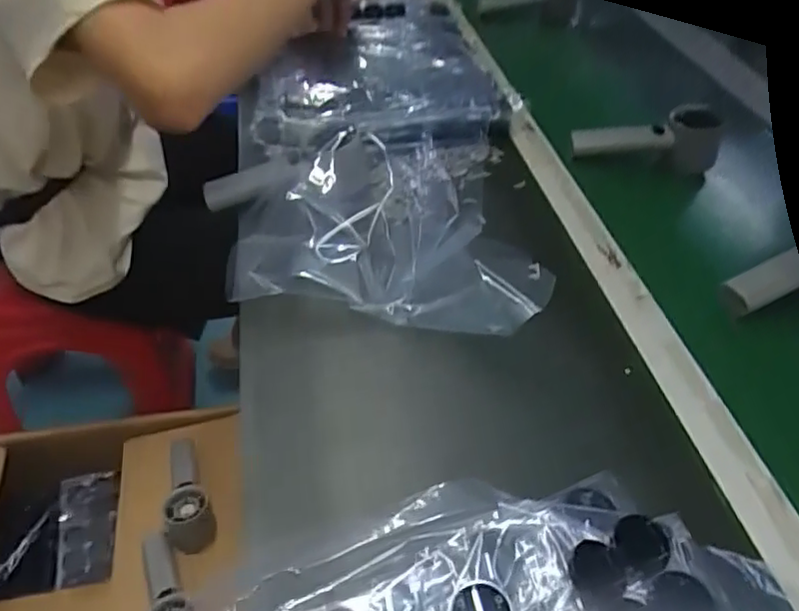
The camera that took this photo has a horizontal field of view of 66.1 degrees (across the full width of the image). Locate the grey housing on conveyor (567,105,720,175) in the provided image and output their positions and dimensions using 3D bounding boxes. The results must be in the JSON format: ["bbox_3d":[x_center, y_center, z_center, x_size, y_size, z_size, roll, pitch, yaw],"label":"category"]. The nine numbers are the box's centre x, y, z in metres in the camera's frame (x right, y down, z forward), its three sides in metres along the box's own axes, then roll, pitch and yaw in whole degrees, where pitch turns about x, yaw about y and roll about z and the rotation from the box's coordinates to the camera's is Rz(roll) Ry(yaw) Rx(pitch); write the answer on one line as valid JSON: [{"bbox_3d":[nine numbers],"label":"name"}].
[{"bbox_3d":[0.276,-0.185,0.683,0.158,0.049,0.051,-7,46,-12],"label":"grey housing on conveyor"}]

